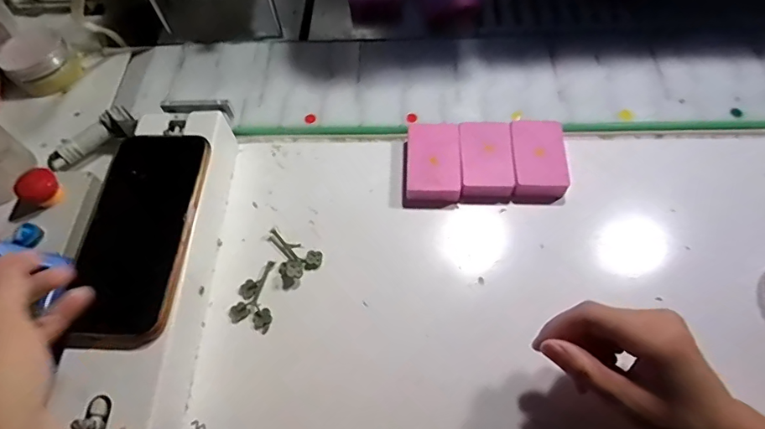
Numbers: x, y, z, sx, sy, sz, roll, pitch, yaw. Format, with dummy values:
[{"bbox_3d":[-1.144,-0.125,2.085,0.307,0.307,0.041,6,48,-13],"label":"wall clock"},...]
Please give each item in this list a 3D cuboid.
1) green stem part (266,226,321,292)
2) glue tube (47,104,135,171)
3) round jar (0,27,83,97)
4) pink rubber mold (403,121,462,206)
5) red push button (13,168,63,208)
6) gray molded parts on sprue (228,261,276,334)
[{"bbox_3d":[-0.076,0.029,0.374,0.037,0.011,0.048,-36,65,-16],"label":"green stem part"},{"bbox_3d":[-0.259,-0.066,0.417,0.078,0.016,0.028,-38,65,-17],"label":"glue tube"},{"bbox_3d":[-0.361,-0.162,0.497,0.066,0.039,0.054,-39,67,-15],"label":"round jar"},{"bbox_3d":[0.043,-0.043,0.405,0.047,0.022,0.074,0,60,3],"label":"pink rubber mold"},{"bbox_3d":[-0.272,-0.021,0.373,0.023,0.022,0.029,26,65,17],"label":"red push button"},{"bbox_3d":[-0.096,0.061,0.362,0.033,0.005,0.054,10,62,9],"label":"gray molded parts on sprue"}]

